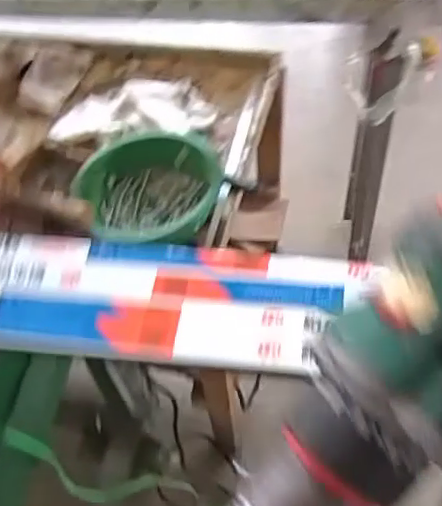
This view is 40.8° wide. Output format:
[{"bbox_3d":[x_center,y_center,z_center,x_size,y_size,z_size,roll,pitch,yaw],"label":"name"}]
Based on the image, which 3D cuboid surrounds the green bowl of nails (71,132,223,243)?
[{"bbox_3d":[-0.107,-0.082,0.894,0.224,0.083,0.222,-3,52,4],"label":"green bowl of nails"}]

